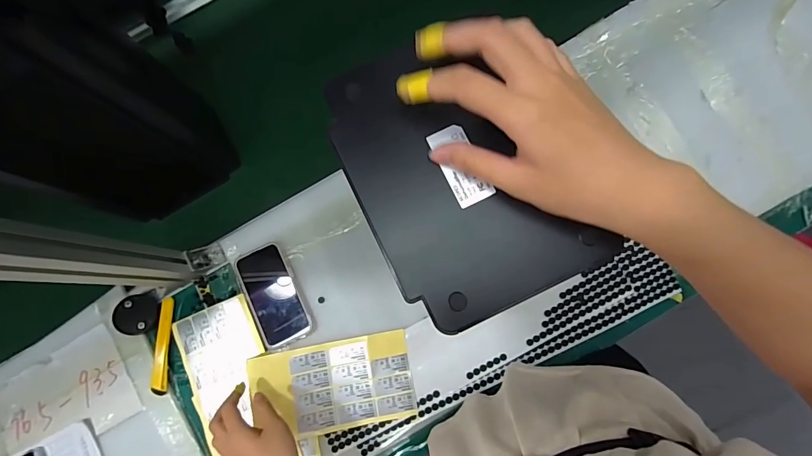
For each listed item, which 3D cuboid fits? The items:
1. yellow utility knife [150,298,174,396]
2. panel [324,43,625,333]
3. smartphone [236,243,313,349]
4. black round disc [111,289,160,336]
[{"bbox_3d":[-0.366,0.177,0.599,0.020,0.015,0.137,-3,81,3],"label":"yellow utility knife"},{"bbox_3d":[0.029,-0.035,0.262,0.122,0.011,0.187,-29,80,-2],"label":"panel"},{"bbox_3d":[-0.200,0.100,0.602,0.080,0.016,0.149,-21,80,0],"label":"smartphone"},{"bbox_3d":[-0.409,0.129,0.606,0.064,0.018,0.061,-1,81,3],"label":"black round disc"}]

